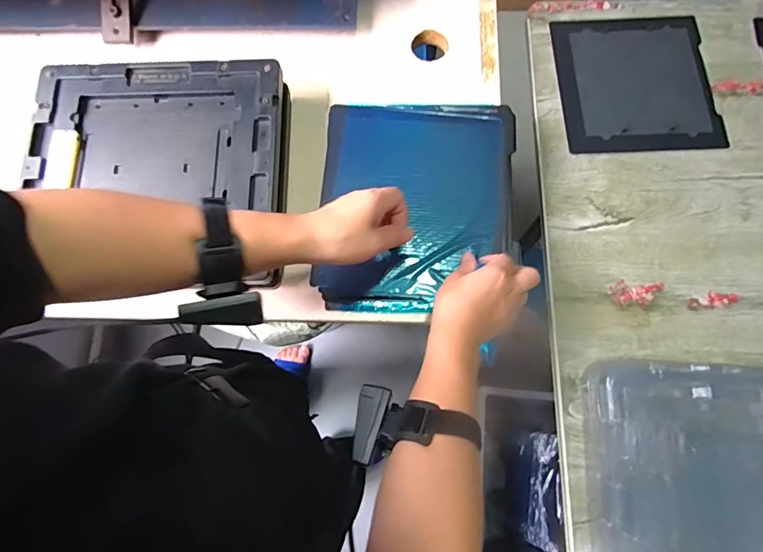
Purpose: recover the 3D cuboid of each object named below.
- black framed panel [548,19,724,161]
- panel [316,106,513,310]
[{"bbox_3d":[0.386,-0.295,0.648,0.221,0.006,0.232,-2,76,1],"label":"black framed panel"},{"bbox_3d":[0.043,-0.087,0.523,0.227,0.034,0.262,3,76,3],"label":"panel"}]

